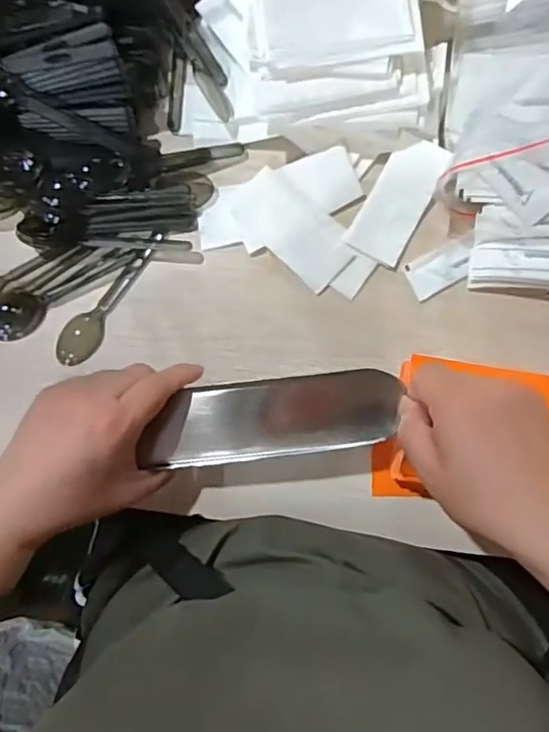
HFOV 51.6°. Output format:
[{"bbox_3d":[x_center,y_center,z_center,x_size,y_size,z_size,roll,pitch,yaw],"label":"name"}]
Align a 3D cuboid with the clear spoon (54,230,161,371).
[{"bbox_3d":[-0.131,-0.054,0.441,0.030,0.017,0.124,33,90,4],"label":"clear spoon"}]

